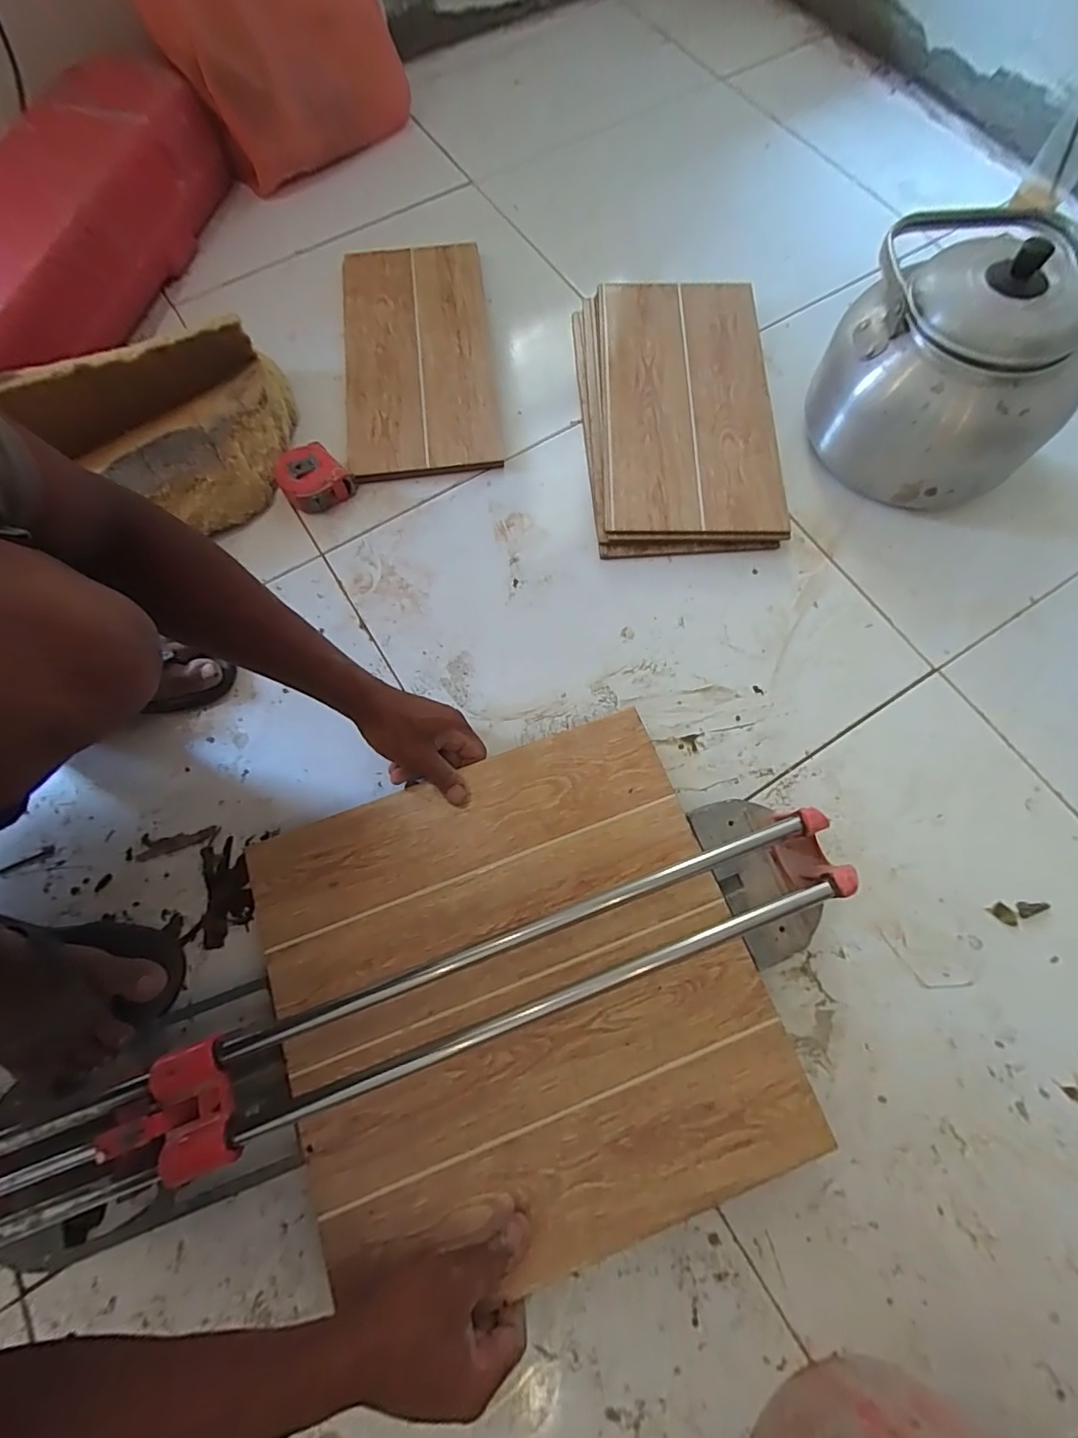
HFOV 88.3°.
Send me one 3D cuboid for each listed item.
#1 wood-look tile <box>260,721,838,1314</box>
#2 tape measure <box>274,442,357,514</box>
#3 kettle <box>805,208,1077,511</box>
[{"bbox_3d":[-0.020,0.229,0.478,0.389,0.010,0.389,-20,73,-6],"label":"wood-look tile"},{"bbox_3d":[-0.270,-0.286,0.663,0.075,0.039,0.073,-35,75,-10],"label":"tape measure"},{"bbox_3d":[0.466,-0.394,0.607,0.264,0.191,0.241,-37,75,-11],"label":"kettle"}]

